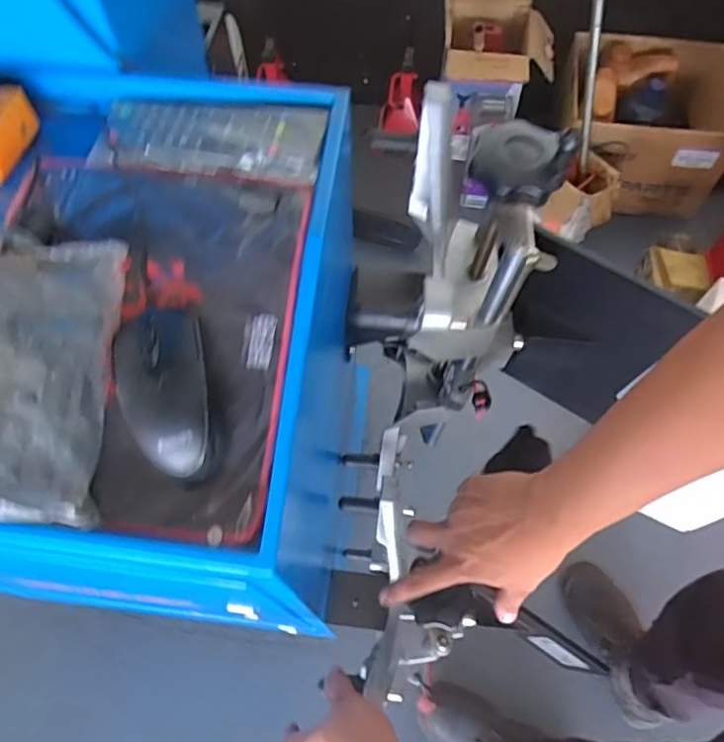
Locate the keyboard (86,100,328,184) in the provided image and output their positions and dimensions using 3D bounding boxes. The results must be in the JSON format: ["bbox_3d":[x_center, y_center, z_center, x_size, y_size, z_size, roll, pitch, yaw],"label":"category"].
[{"bbox_3d":[-0.110,-0.175,0.428,0.164,0.018,0.065,6,63,3],"label":"keyboard"}]

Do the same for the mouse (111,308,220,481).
[{"bbox_3d":[-0.123,0.009,0.364,0.059,0.048,0.116,-18,64,-9],"label":"mouse"}]

